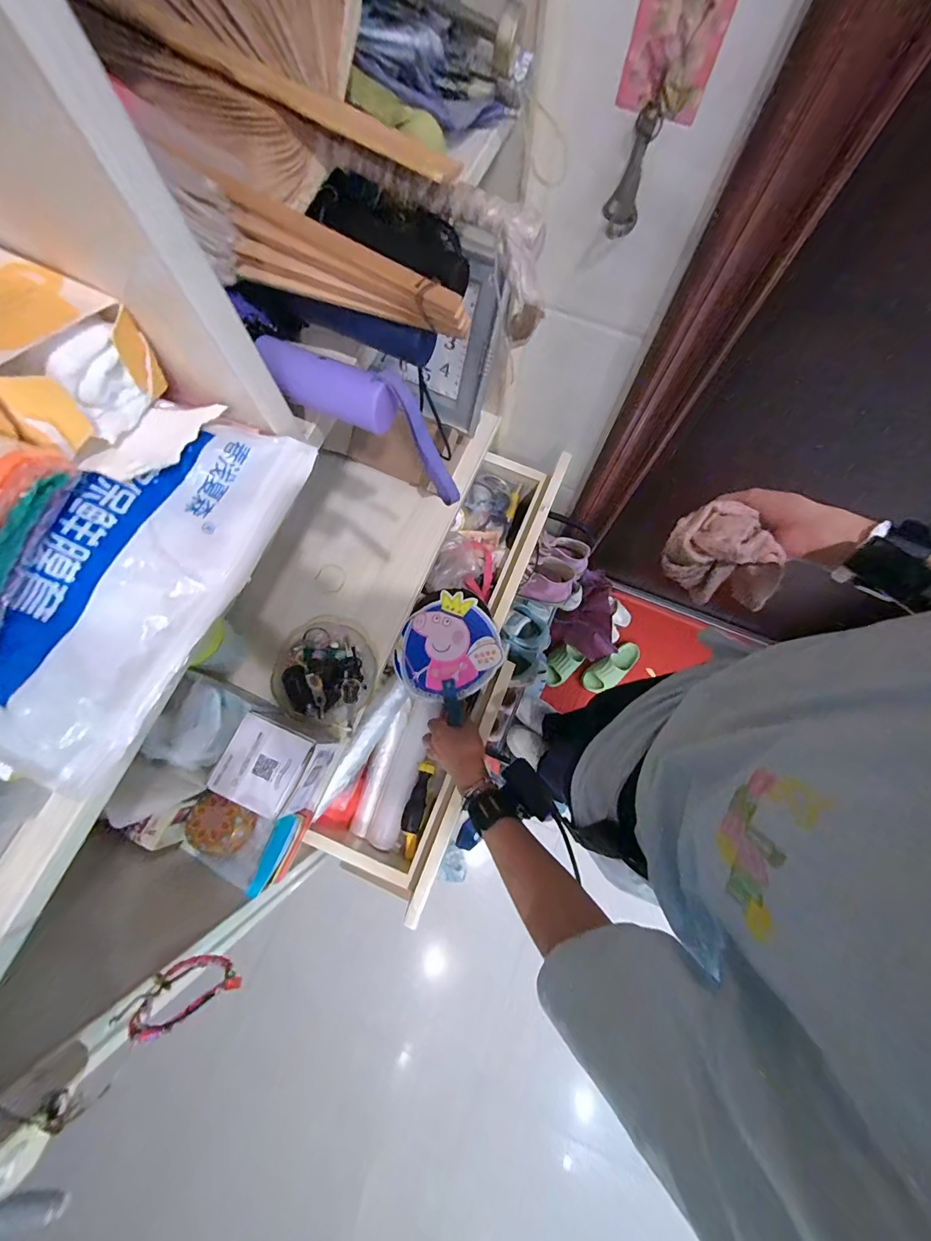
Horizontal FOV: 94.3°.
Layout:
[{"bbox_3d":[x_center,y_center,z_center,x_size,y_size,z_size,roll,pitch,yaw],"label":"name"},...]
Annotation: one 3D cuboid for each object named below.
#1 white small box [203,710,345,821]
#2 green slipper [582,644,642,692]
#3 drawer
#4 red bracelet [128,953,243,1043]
[{"bbox_3d":[-0.237,0.176,0.549,0.103,0.098,0.103,25,76,7],"label":"white small box"},{"bbox_3d":[0.552,0.184,1.630,0.239,0.083,0.108,-34,77,-8],"label":"green slipper"},{"bbox_3d":[-0.021,0.039,0.732,0.226,0.112,0.742,20,76,6],"label":"drawer"},{"bbox_3d":[-0.212,0.284,0.331,0.061,0.106,0.010,7,75,2],"label":"red bracelet"}]

